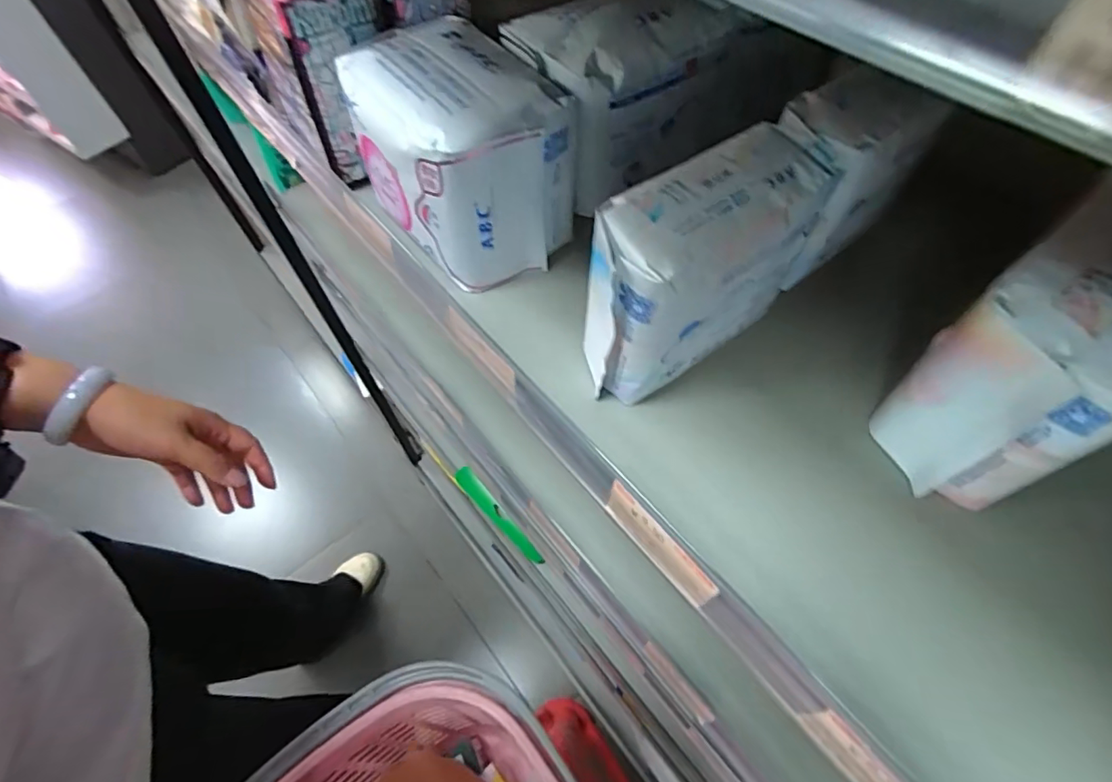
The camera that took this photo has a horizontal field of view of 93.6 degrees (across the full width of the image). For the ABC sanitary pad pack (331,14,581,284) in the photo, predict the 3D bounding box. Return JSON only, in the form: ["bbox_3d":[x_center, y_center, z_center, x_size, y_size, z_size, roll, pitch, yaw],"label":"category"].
[{"bbox_3d":[-0.049,-0.123,0.272,0.081,0.082,0.112,-38,65,-20],"label":"ABC sanitary pad pack"}]

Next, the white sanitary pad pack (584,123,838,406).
[{"bbox_3d":[0.057,-0.050,0.221,0.105,0.078,0.051,-33,63,-18],"label":"white sanitary pad pack"}]

